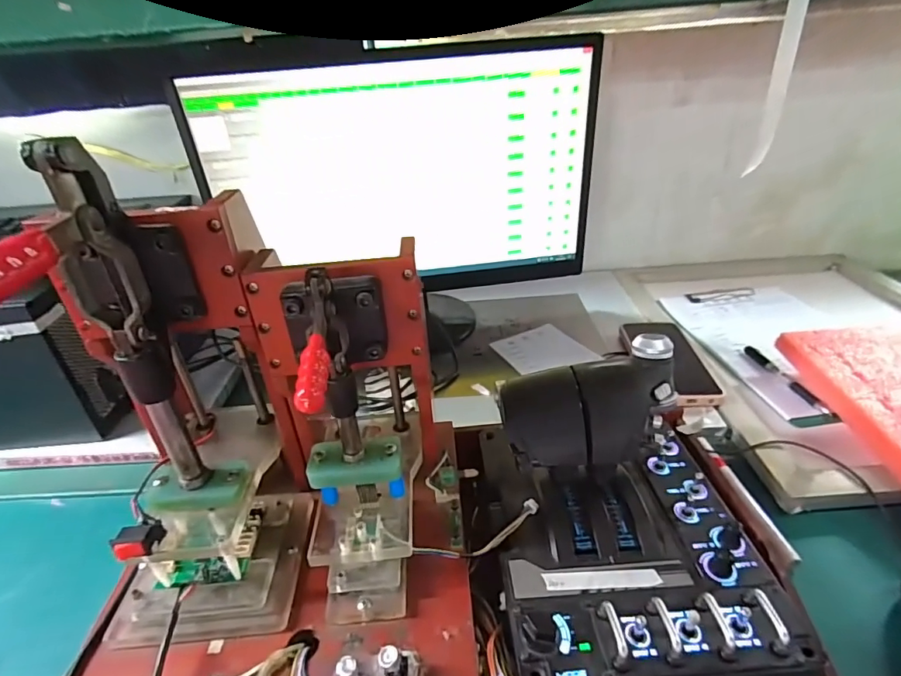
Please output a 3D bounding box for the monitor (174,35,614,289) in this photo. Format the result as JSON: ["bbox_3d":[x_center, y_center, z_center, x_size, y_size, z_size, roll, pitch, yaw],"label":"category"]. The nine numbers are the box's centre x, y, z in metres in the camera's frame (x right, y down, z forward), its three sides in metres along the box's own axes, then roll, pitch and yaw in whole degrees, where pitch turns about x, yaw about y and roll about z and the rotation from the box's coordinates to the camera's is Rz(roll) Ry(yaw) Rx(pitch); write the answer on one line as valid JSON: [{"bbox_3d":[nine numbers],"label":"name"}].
[{"bbox_3d":[-0.059,-0.205,0.637,0.494,0.295,0.094,-8,31,-6],"label":"monitor"}]

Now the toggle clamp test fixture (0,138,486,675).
[{"bbox_3d":[-0.118,0.074,0.281,0.247,0.290,0.216,-7,31,-5],"label":"toggle clamp test fixture"}]

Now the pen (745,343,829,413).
[{"bbox_3d":[0.409,0.047,0.590,0.014,0.016,0.141,-6,31,-2],"label":"pen"}]

